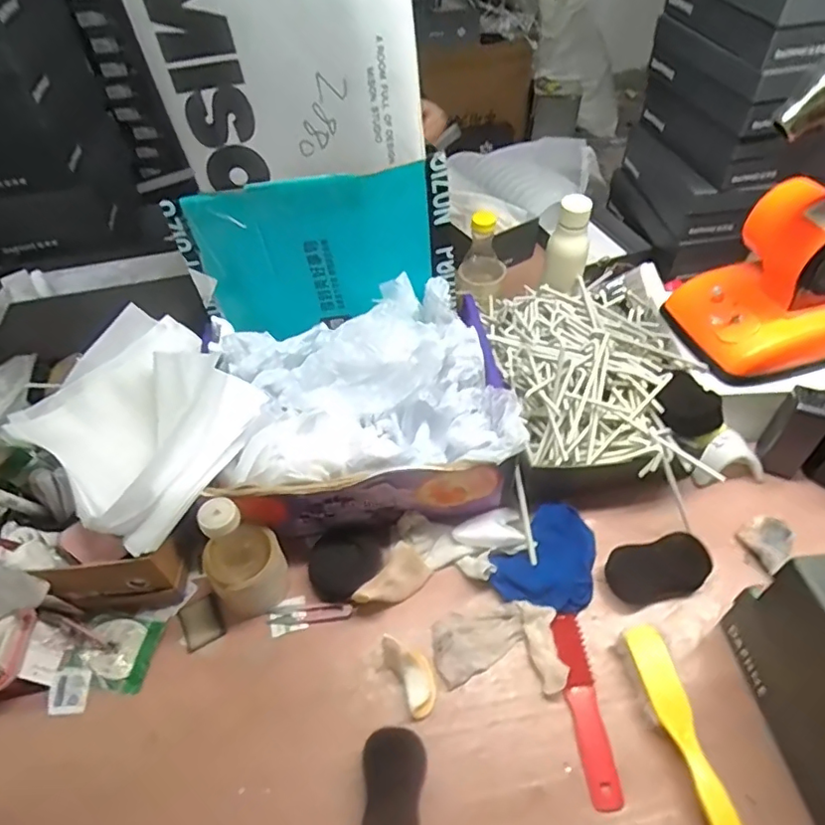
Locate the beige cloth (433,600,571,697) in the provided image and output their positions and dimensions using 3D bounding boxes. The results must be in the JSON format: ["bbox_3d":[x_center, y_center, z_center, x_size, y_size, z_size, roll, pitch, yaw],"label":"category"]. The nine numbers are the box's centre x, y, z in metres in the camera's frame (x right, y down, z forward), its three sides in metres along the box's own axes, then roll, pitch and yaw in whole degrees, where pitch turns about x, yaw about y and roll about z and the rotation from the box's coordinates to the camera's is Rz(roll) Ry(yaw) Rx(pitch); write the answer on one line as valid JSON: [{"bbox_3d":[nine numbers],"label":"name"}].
[{"bbox_3d":[0.099,0.273,0.666,0.142,0.015,0.096,-2,50,1],"label":"beige cloth"}]

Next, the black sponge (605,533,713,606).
[{"bbox_3d":[0.306,0.193,0.709,0.117,0.052,0.067,-10,50,-5],"label":"black sponge"}]

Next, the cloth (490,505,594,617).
[{"bbox_3d":[0.172,0.181,0.732,0.119,0.020,0.140,12,51,13],"label":"cloth"}]

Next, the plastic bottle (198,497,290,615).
[{"bbox_3d":[-0.204,0.163,0.667,0.089,0.189,0.076,-36,57,-24],"label":"plastic bottle"}]

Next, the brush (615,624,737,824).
[{"bbox_3d":[0.273,0.337,0.580,0.041,0.040,0.228,-9,50,-5],"label":"brush"}]

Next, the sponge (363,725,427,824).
[{"bbox_3d":[-0.019,0.388,0.564,0.060,0.023,0.133,-1,50,2],"label":"sponge"}]

